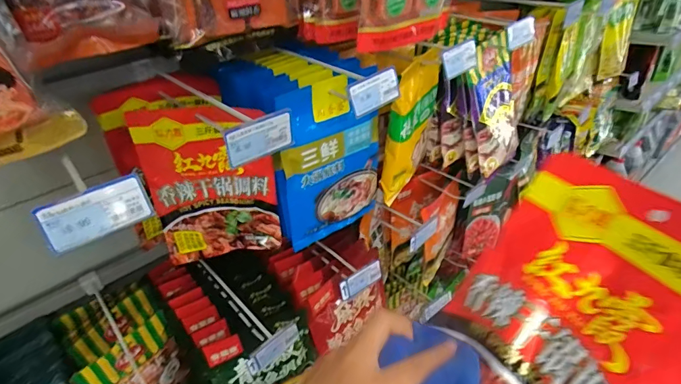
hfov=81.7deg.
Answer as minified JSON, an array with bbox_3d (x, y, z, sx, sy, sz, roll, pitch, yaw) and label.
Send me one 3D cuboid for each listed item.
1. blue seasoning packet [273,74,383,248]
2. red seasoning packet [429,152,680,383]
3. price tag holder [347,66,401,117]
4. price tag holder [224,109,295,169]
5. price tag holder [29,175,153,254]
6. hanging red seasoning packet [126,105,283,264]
[{"bbox_3d":[-0.010,-0.049,0.647,0.187,0.261,0.036,-29,46,-30],"label":"blue seasoning packet"},{"bbox_3d":[0.139,0.113,0.279,0.029,0.266,0.174,25,13,-27],"label":"red seasoning packet"},{"bbox_3d":[0.044,-0.128,0.502,0.082,0.042,0.004,-31,26,-28],"label":"price tag holder"},{"bbox_3d":[-0.083,-0.056,0.413,0.080,0.042,0.010,-31,47,-32],"label":"price tag holder"},{"bbox_3d":[-0.207,0.018,0.336,0.081,0.042,0.008,-28,23,-31],"label":"price tag holder"},{"bbox_3d":[-0.195,-0.005,0.600,0.182,0.251,0.051,-3,38,0],"label":"hanging red seasoning packet"}]

